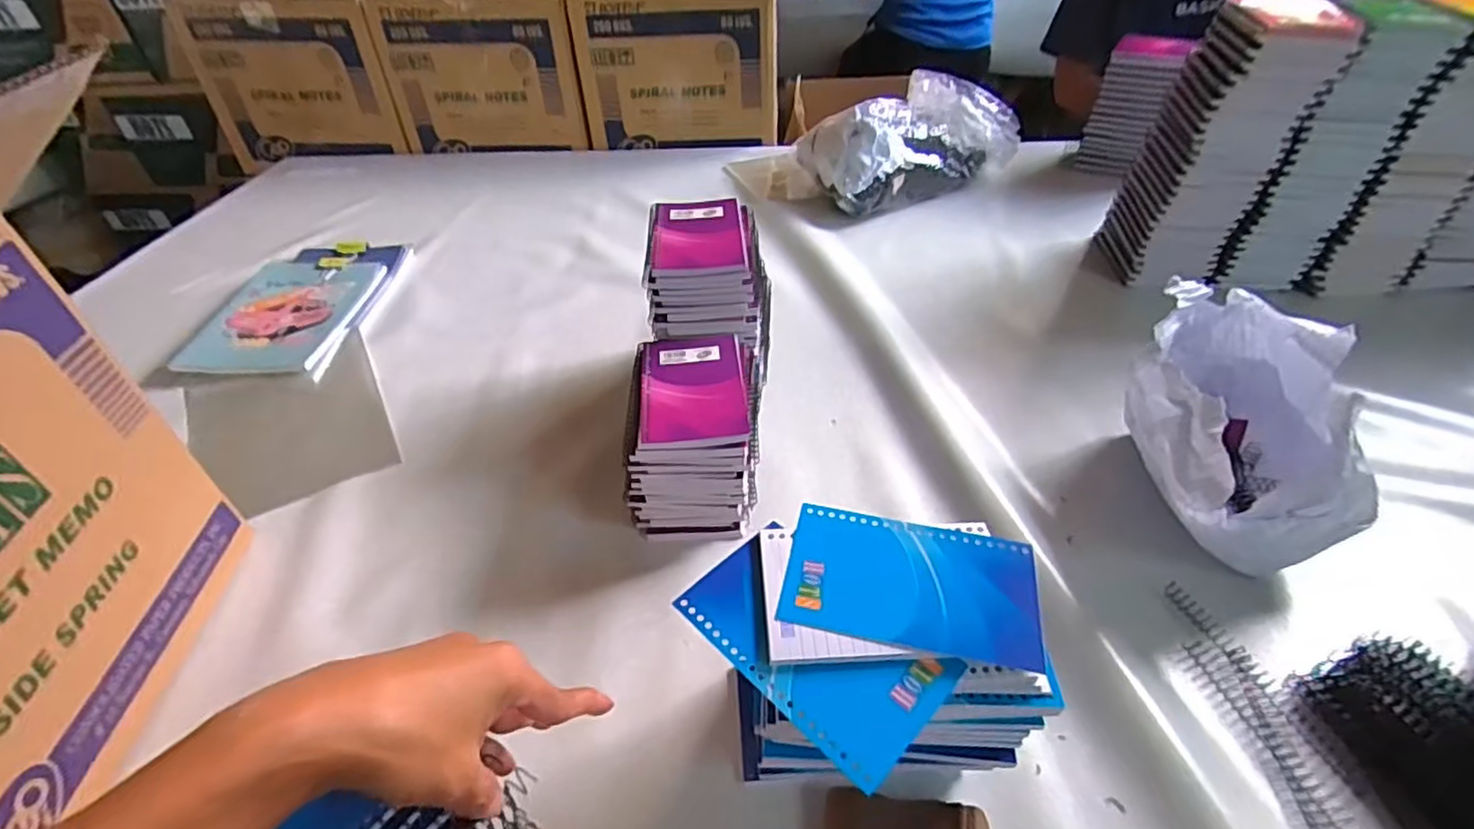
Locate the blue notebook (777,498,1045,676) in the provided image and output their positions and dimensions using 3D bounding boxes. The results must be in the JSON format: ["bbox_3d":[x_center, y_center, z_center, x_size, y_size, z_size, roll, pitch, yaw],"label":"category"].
[{"bbox_3d":[0.093,0.088,0.353,0.128,0.006,0.077,7,43,12],"label":"blue notebook"}]

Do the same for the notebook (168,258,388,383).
[{"bbox_3d":[-0.537,-0.124,0.793,0.165,0.010,0.225,0,44,-3],"label":"notebook"}]

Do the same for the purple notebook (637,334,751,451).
[{"bbox_3d":[-0.035,-0.023,0.524,0.081,0.007,0.128,-3,41,-2],"label":"purple notebook"}]

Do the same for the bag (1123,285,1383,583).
[{"bbox_3d":[0.387,0.005,0.518,0.134,0.144,0.214,2,42,7],"label":"bag"}]

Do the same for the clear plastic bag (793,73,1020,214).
[{"bbox_3d":[0.263,-0.430,1.025,0.320,0.135,0.173,-21,44,-18],"label":"clear plastic bag"}]

